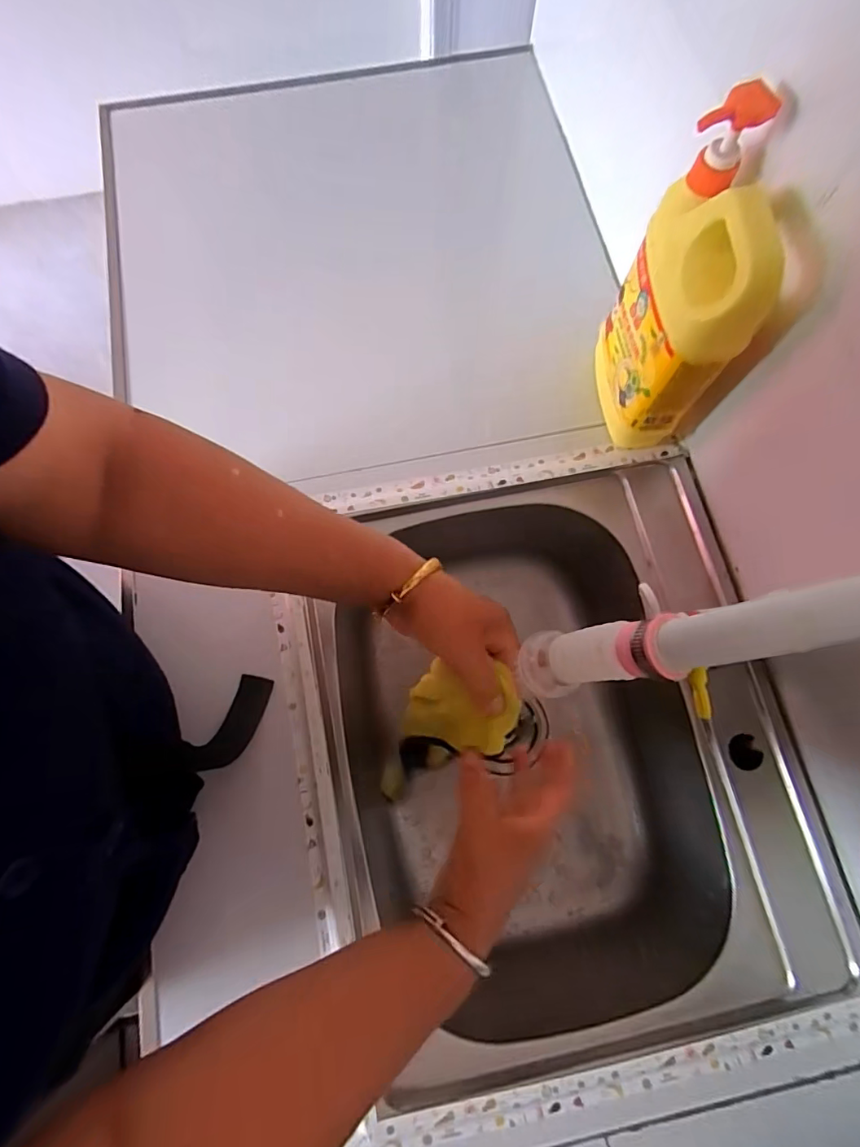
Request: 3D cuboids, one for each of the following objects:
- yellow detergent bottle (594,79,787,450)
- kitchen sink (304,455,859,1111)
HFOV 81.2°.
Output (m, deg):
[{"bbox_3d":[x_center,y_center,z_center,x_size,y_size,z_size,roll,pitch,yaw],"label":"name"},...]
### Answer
[{"bbox_3d":[0.214,-0.222,0.441,0.070,0.243,0.138,-5,75,-2],"label":"yellow detergent bottle"},{"bbox_3d":[0.112,0.172,0.547,0.420,0.194,0.487,-10,75,-3],"label":"kitchen sink"}]

